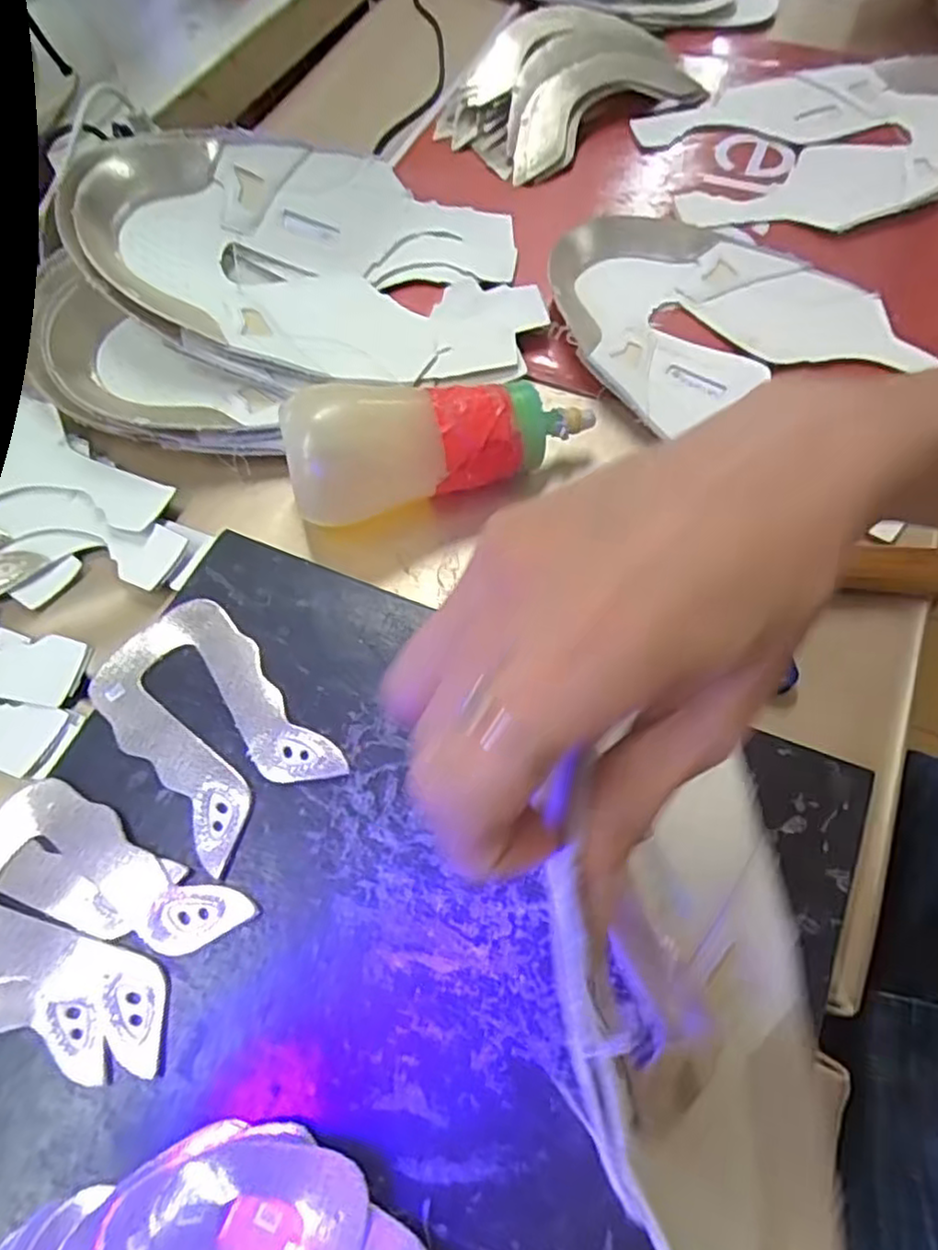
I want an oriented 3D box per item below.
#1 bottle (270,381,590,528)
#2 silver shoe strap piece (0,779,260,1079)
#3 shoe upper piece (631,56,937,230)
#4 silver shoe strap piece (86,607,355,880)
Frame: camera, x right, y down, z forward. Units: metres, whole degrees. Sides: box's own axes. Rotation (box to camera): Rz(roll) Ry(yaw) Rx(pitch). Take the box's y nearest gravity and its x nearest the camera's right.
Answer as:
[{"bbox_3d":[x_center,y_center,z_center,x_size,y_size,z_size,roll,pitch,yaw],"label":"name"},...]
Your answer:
[{"bbox_3d":[-0.013,-0.089,0.351,0.148,0.051,0.053,-11,64,-4],"label":"bottle"},{"bbox_3d":[-0.145,0.107,0.263,0.109,0.005,0.066,23,67,13],"label":"silver shoe strap piece"},{"bbox_3d":[0.260,-0.357,0.498,0.259,0.020,0.178,-22,63,-10],"label":"shoe upper piece"},{"bbox_3d":[-0.110,0.039,0.296,0.064,0.004,0.108,-39,69,-16],"label":"silver shoe strap piece"}]

